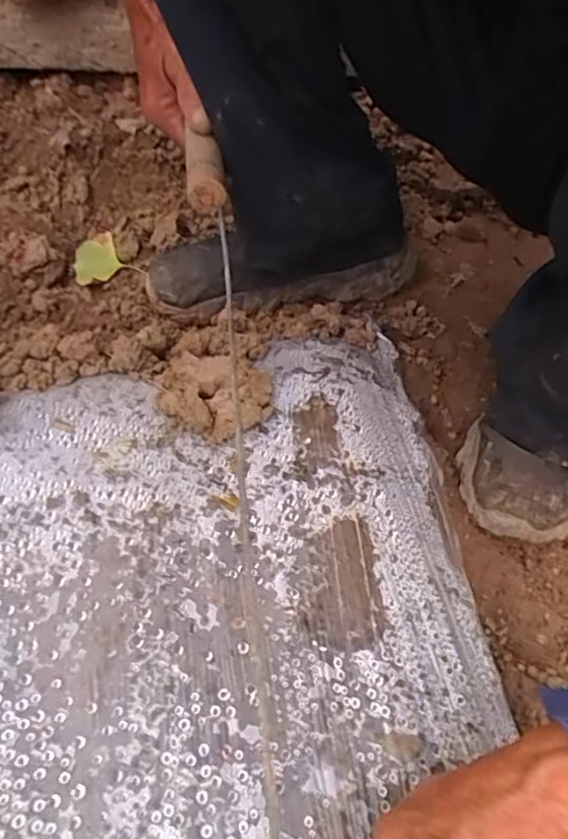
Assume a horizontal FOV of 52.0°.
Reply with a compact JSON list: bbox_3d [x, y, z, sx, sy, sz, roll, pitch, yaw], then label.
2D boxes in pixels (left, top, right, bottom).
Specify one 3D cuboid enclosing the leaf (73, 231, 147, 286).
[{"bbox_3d":[-0.200,-0.173,0.628,0.064,0.009,0.059,-32,62,-26],"label":"leaf"}]

